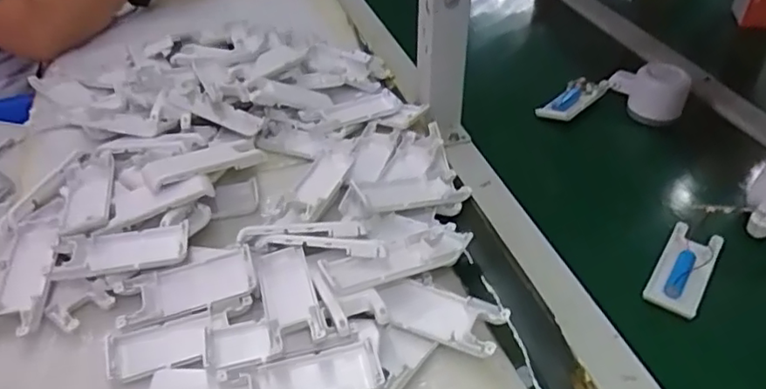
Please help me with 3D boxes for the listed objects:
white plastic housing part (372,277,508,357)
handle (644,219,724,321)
[{"bbox_3d":[0.040,0.088,0.439,0.094,0.019,0.040,17,45,20],"label":"white plastic housing part"},{"bbox_3d":[0.250,0.059,0.497,0.039,0.016,0.097,25,48,27],"label":"handle"}]

